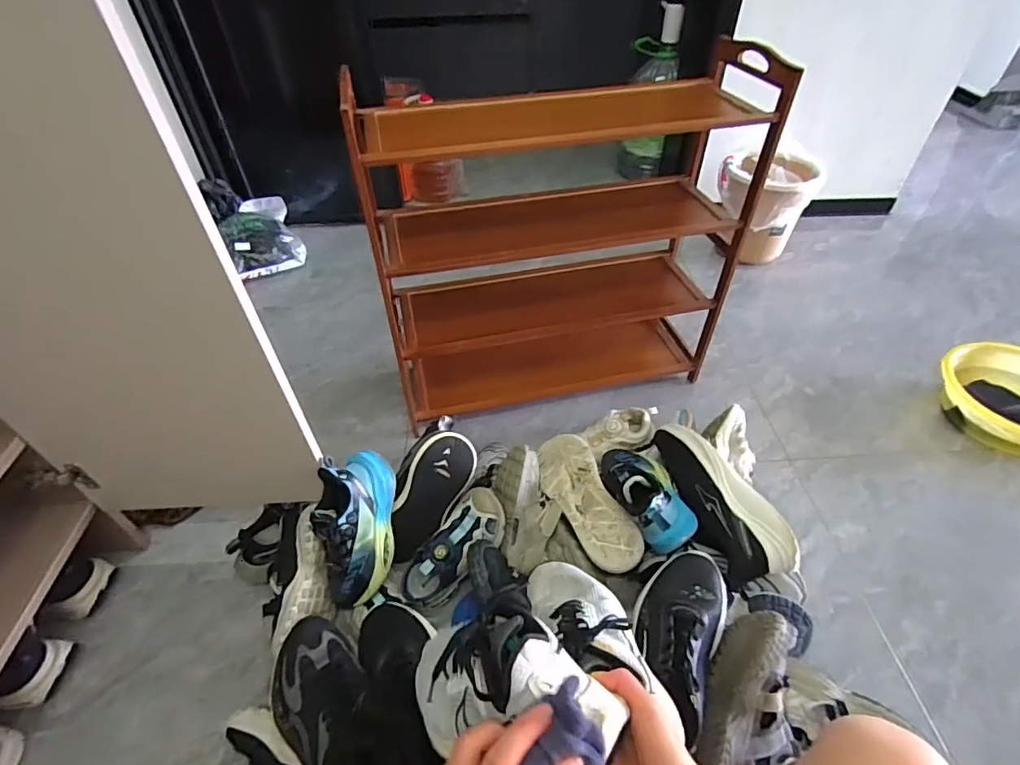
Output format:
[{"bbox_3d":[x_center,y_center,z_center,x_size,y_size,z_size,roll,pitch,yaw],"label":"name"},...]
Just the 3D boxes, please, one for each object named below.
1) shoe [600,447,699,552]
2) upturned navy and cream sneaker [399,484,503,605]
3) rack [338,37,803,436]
[{"bbox_3d":[0.229,0.177,0.861,0.108,0.097,0.231,-12,27,-9],"label":"shoe"},{"bbox_3d":[-0.094,0.268,0.828,0.210,0.071,0.089,-49,55,1],"label":"upturned navy and cream sneaker"},{"bbox_3d":[0.091,-0.252,1.019,0.669,0.643,0.252,-10,45,-8],"label":"rack"}]

